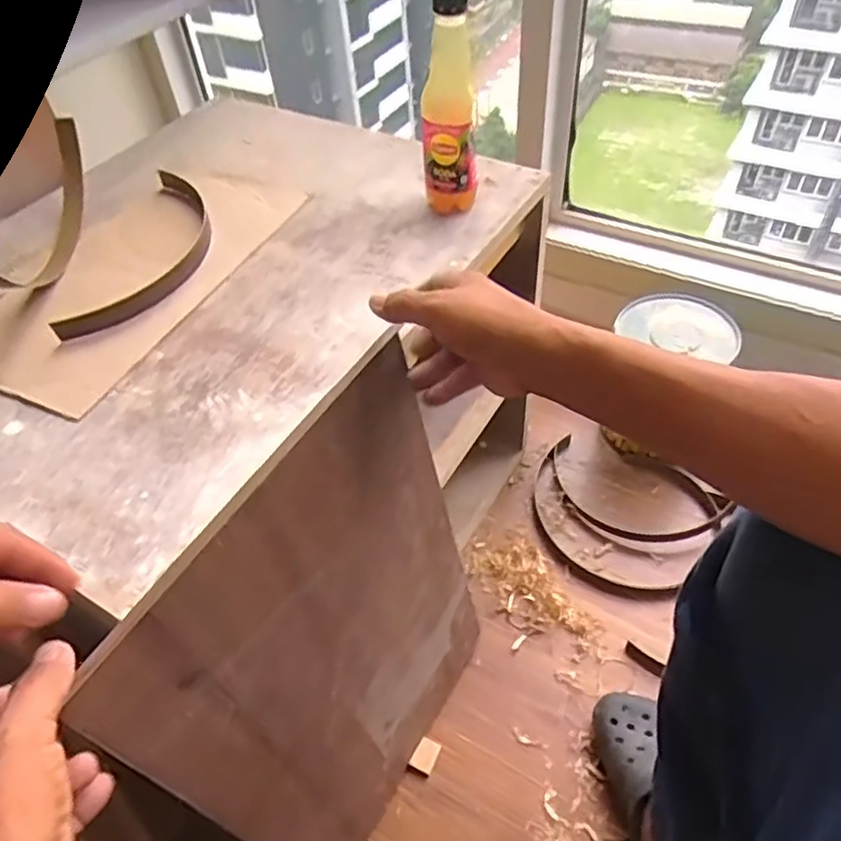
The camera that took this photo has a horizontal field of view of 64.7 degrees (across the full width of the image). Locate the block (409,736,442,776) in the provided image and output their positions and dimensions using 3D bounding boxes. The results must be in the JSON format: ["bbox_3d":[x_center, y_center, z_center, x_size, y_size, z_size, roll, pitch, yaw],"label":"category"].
[{"bbox_3d":[0.006,0.397,0.790,0.028,0.008,0.035,19,53,19],"label":"block"}]

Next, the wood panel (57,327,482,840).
[{"bbox_3d":[-0.057,0.210,0.610,0.010,0.500,0.336,16,53,29],"label":"wood panel"}]

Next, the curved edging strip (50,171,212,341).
[{"bbox_3d":[-0.257,-0.167,0.647,0.085,0.020,0.252,4,50,8],"label":"curved edging strip"}]

